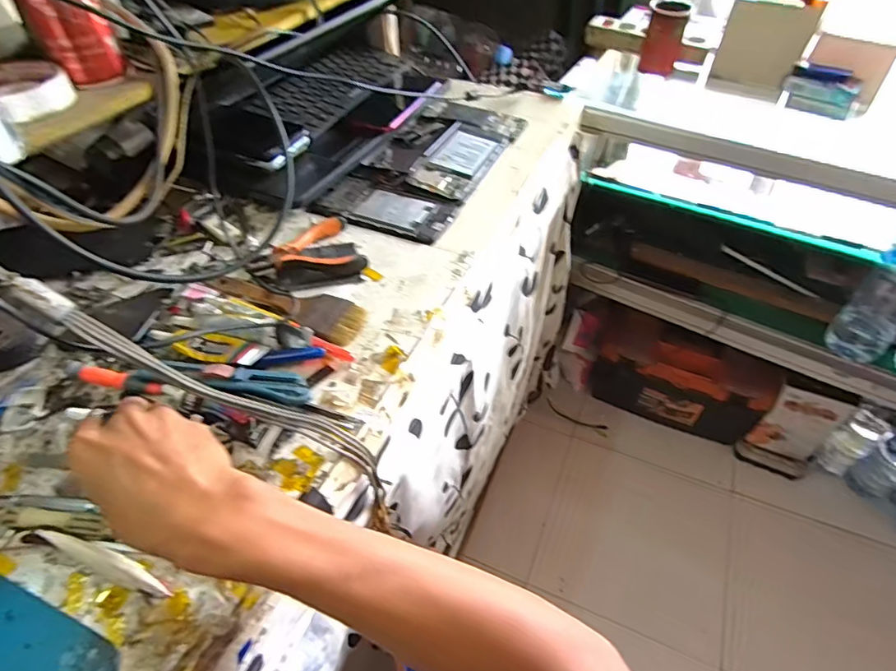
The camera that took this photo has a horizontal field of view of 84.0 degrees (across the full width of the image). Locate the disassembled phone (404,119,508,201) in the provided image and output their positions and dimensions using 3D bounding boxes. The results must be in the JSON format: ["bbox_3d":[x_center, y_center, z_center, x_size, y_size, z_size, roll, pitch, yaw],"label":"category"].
[{"bbox_3d":[0.015,-0.222,0.624,0.079,0.016,0.150,19,51,17],"label":"disassembled phone"}]

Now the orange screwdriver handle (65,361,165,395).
[{"bbox_3d":[-0.268,0.036,0.405,0.077,0.016,0.015,12,49,12],"label":"orange screwdriver handle"}]

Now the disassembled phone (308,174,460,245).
[{"bbox_3d":[-0.071,-0.146,0.569,0.155,0.010,0.074,18,51,17],"label":"disassembled phone"}]

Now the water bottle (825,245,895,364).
[{"bbox_3d":[0.758,-0.052,0.867,0.092,0.234,0.092,-31,54,-24],"label":"water bottle"}]

